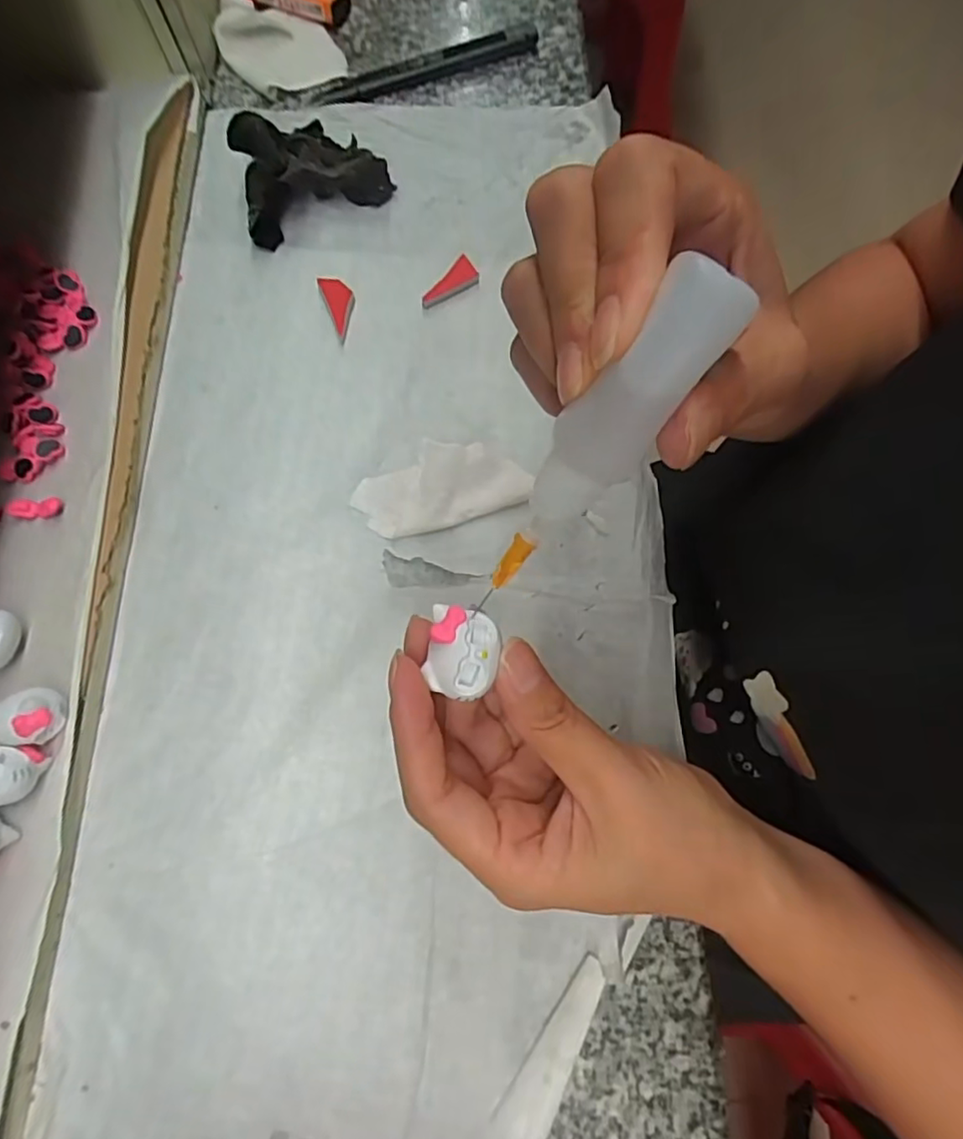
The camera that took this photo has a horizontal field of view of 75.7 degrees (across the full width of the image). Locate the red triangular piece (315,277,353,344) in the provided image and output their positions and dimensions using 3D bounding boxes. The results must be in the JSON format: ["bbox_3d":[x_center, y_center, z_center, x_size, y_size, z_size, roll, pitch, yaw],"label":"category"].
[{"bbox_3d":[-0.073,-0.137,0.322,0.015,0.006,0.037,-22,73,-7],"label":"red triangular piece"}]

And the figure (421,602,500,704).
[{"bbox_3d":[-0.005,0.022,0.173,0.019,0.006,0.024,6,72,2],"label":"figure"}]

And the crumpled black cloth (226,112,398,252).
[{"bbox_3d":[-0.095,-0.215,0.330,0.078,0.033,0.053,-26,73,-8],"label":"crumpled black cloth"}]

